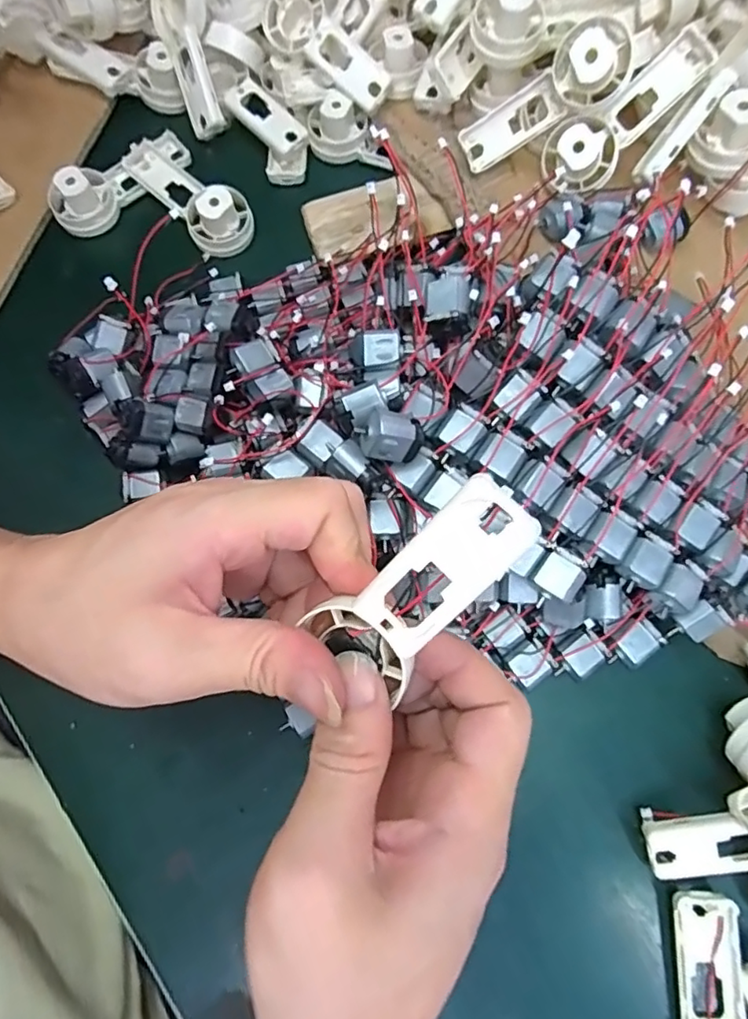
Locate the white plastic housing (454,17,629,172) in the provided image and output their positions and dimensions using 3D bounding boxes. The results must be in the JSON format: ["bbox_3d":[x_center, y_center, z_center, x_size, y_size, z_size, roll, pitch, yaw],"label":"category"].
[{"bbox_3d":[0.089,-0.222,0.311,0.090,0.035,0.028,-18,68,40],"label":"white plastic housing"}]

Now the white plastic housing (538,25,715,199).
[{"bbox_3d":[0.130,-0.211,0.310,0.101,0.024,0.035,-40,76,5],"label":"white plastic housing"}]

